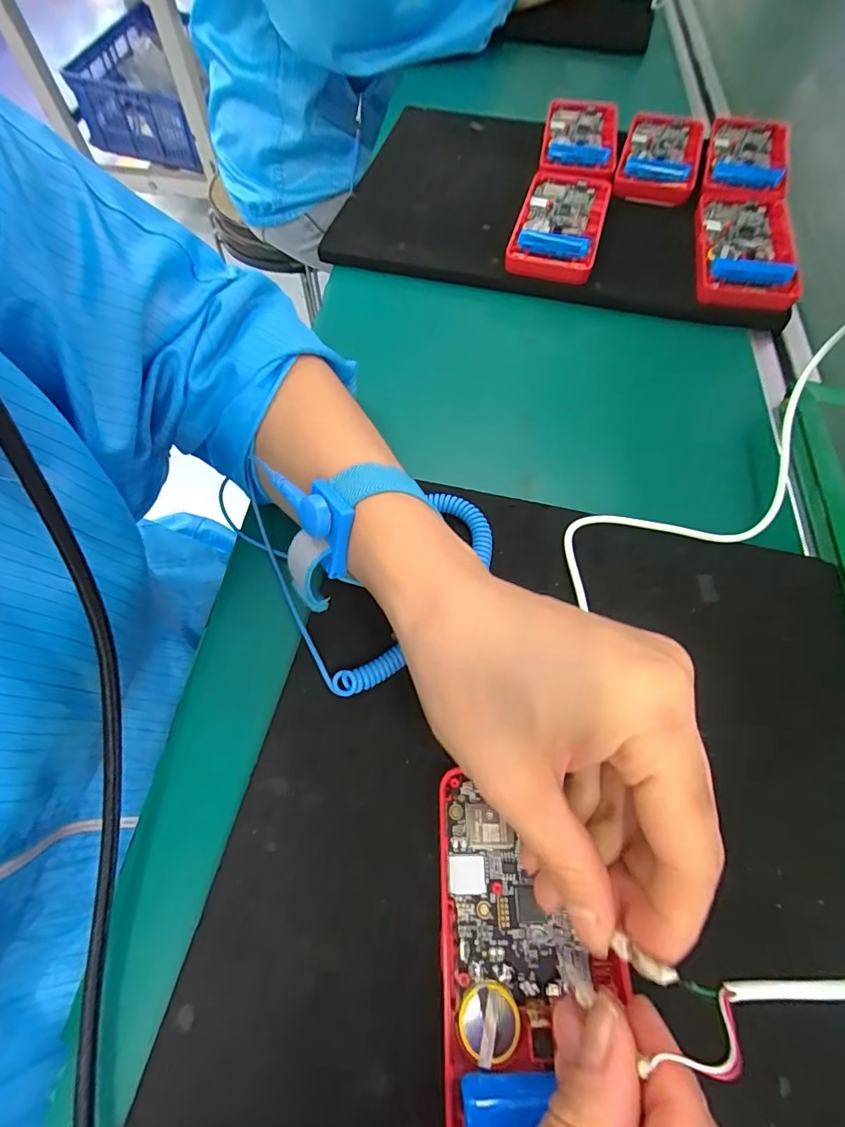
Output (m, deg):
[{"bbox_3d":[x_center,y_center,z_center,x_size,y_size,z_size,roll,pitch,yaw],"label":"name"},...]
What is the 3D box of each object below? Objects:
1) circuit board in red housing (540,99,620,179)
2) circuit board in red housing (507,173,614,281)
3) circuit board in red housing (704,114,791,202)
[{"bbox_3d":[0.139,-0.371,0.420,0.065,0.018,0.126,11,63,2],"label":"circuit board in red housing"},{"bbox_3d":[0.107,-0.261,0.372,0.062,0.022,0.117,16,64,7],"label":"circuit board in red housing"},{"bbox_3d":[0.272,-0.338,0.398,0.064,0.014,0.130,18,64,11],"label":"circuit board in red housing"}]

